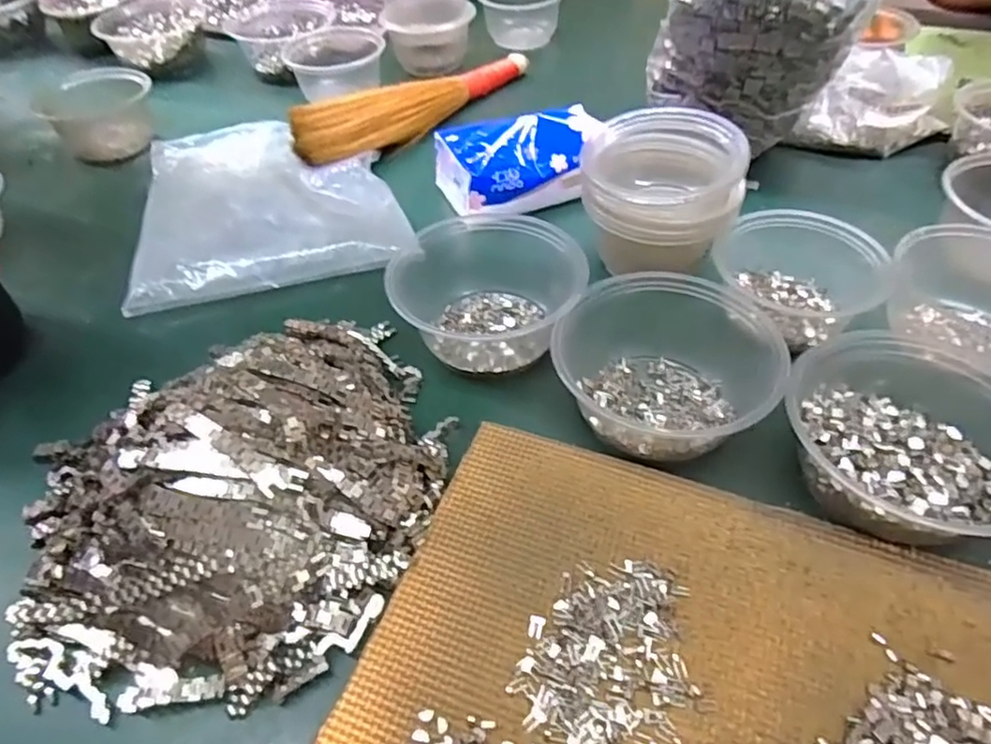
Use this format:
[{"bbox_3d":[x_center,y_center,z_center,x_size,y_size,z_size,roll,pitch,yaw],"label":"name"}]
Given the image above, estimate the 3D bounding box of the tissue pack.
[{"bbox_3d":[0.023,-0.187,0.575,0.149,0.066,0.079,-9,49,-3],"label":"tissue pack"}]

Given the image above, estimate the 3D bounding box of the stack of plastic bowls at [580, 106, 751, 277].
[{"bbox_3d":[0.124,-0.132,0.494,0.119,0.103,0.110,-1,49,3],"label":"stack of plastic bowls"}]

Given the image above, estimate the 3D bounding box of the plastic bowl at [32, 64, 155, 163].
[{"bbox_3d":[-0.412,-0.274,0.664,0.109,0.075,0.092,-32,54,-22],"label":"plastic bowl"}]

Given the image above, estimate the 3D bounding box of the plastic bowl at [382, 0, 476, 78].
[{"bbox_3d":[-0.080,-0.425,0.788,0.107,0.057,0.090,-12,49,-6],"label":"plastic bowl"}]

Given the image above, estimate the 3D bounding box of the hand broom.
[{"bbox_3d":[-0.076,-0.299,0.690,0.061,0.063,0.317,34,59,29],"label":"hand broom"}]

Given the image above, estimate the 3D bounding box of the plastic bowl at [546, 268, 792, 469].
[{"bbox_3d":[0.106,-0.003,0.409,0.124,0.057,0.121,-2,49,2],"label":"plastic bowl"}]

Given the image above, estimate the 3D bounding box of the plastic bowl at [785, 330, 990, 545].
[{"bbox_3d":[0.233,0.034,0.365,0.134,0.048,0.126,-1,49,3],"label":"plastic bowl"}]

